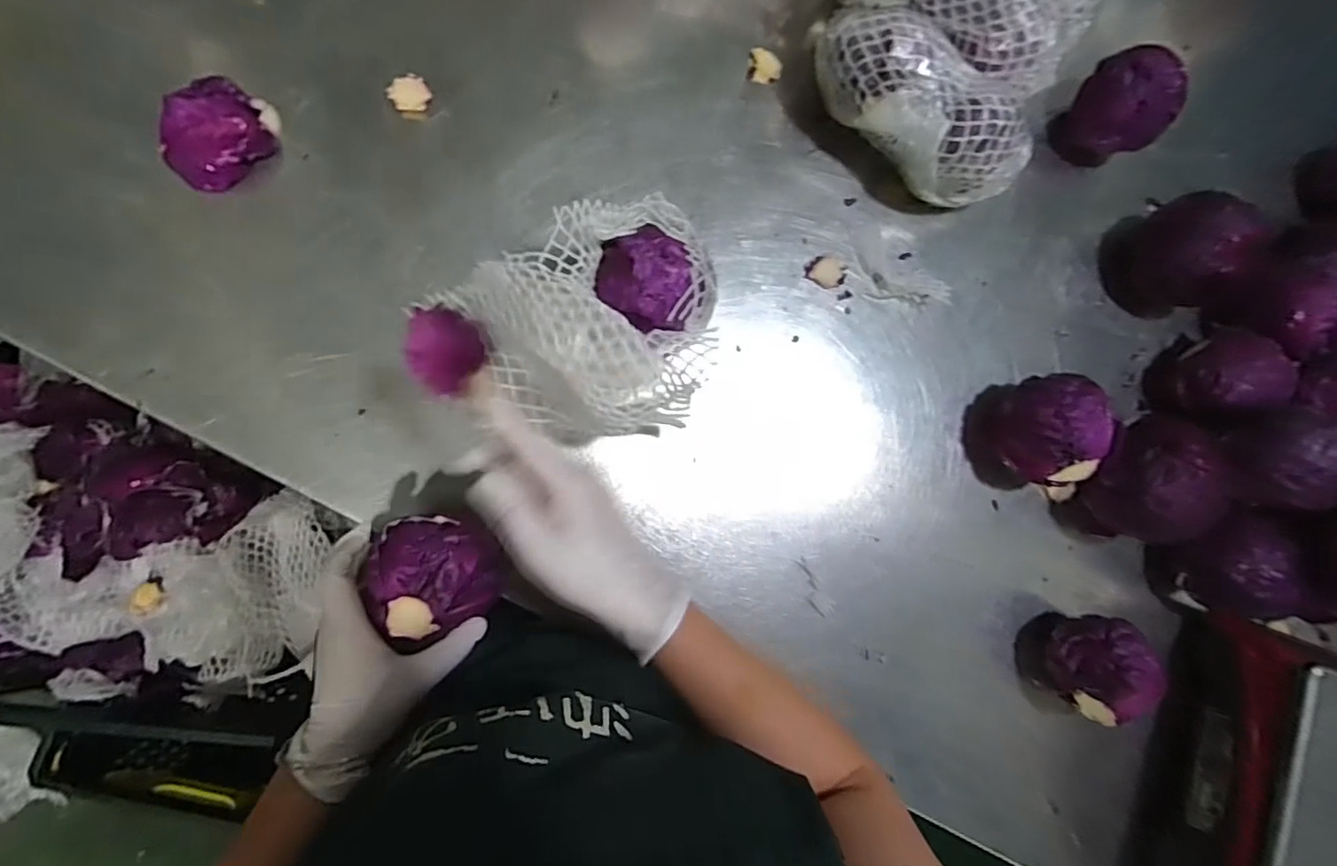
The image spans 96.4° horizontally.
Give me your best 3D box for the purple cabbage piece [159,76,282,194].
[{"bbox_3d":[-0.337,-0.223,0.448,0.063,0.025,0.081,42,82,-5],"label":"purple cabbage piece"}]

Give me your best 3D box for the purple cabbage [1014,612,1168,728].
[{"bbox_3d":[0.367,0.201,0.517,0.075,0.083,0.083,-36,94,-9],"label":"purple cabbage"}]

